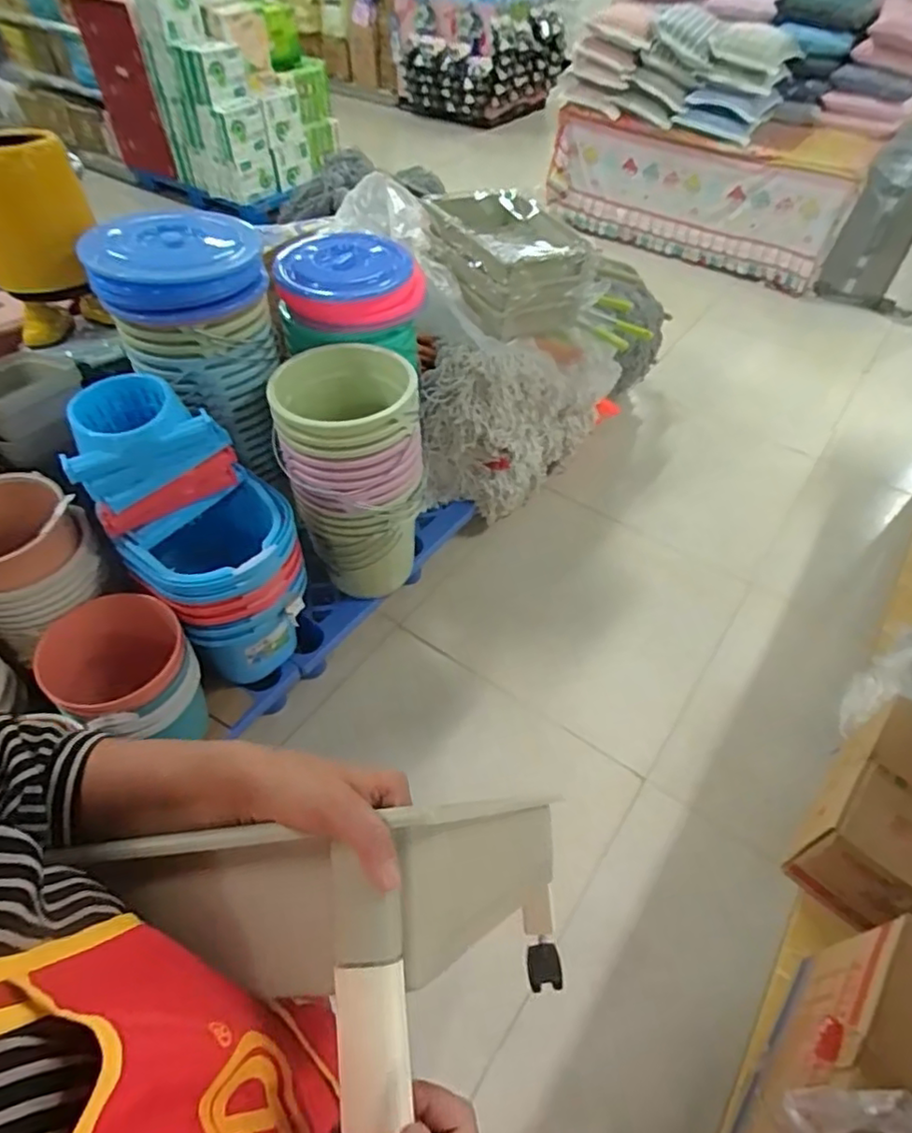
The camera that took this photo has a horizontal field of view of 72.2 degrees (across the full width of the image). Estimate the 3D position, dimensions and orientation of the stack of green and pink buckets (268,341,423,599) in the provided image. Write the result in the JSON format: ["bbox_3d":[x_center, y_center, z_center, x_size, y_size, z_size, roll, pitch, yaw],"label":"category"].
[{"bbox_3d":[-0.255,-0.210,1.605,0.323,0.589,0.312,-5,49,-6],"label":"stack of green and pink buckets"}]

